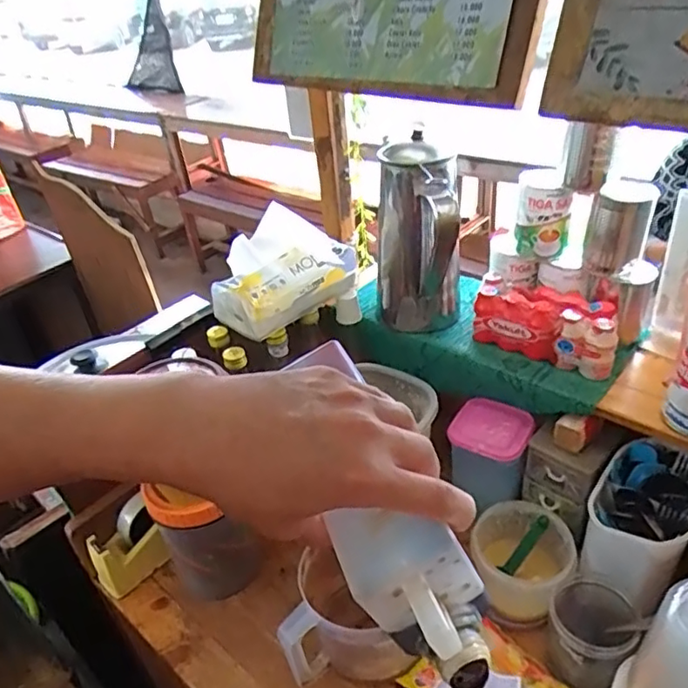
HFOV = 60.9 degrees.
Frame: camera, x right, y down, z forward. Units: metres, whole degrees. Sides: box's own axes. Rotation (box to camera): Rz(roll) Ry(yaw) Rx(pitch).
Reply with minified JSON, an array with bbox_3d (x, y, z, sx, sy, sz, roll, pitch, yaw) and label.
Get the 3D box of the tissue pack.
[{"bbox_3d":[-0.088,-0.107,0.808,0.191,0.108,0.116,-34,43,-31],"label":"tissue pack"}]

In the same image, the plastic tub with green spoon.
[{"bbox_3d":[0.221,0.267,0.720,0.114,0.086,0.123,-5,36,4],"label":"plastic tub with green spoon"}]

